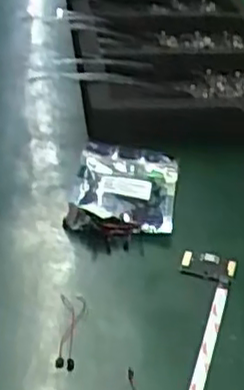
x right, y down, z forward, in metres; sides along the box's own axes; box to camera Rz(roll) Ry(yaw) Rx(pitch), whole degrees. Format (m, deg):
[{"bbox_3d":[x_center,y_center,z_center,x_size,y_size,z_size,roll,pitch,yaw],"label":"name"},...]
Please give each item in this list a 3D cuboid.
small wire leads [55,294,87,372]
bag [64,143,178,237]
[{"bbox_3d":[-0.031,0.081,0.419,0.016,0.009,0.062,7,32,-2],"label":"small wire leads"},{"bbox_3d":[0.001,-0.002,0.529,0.077,0.021,0.115,9,32,2],"label":"bag"}]

